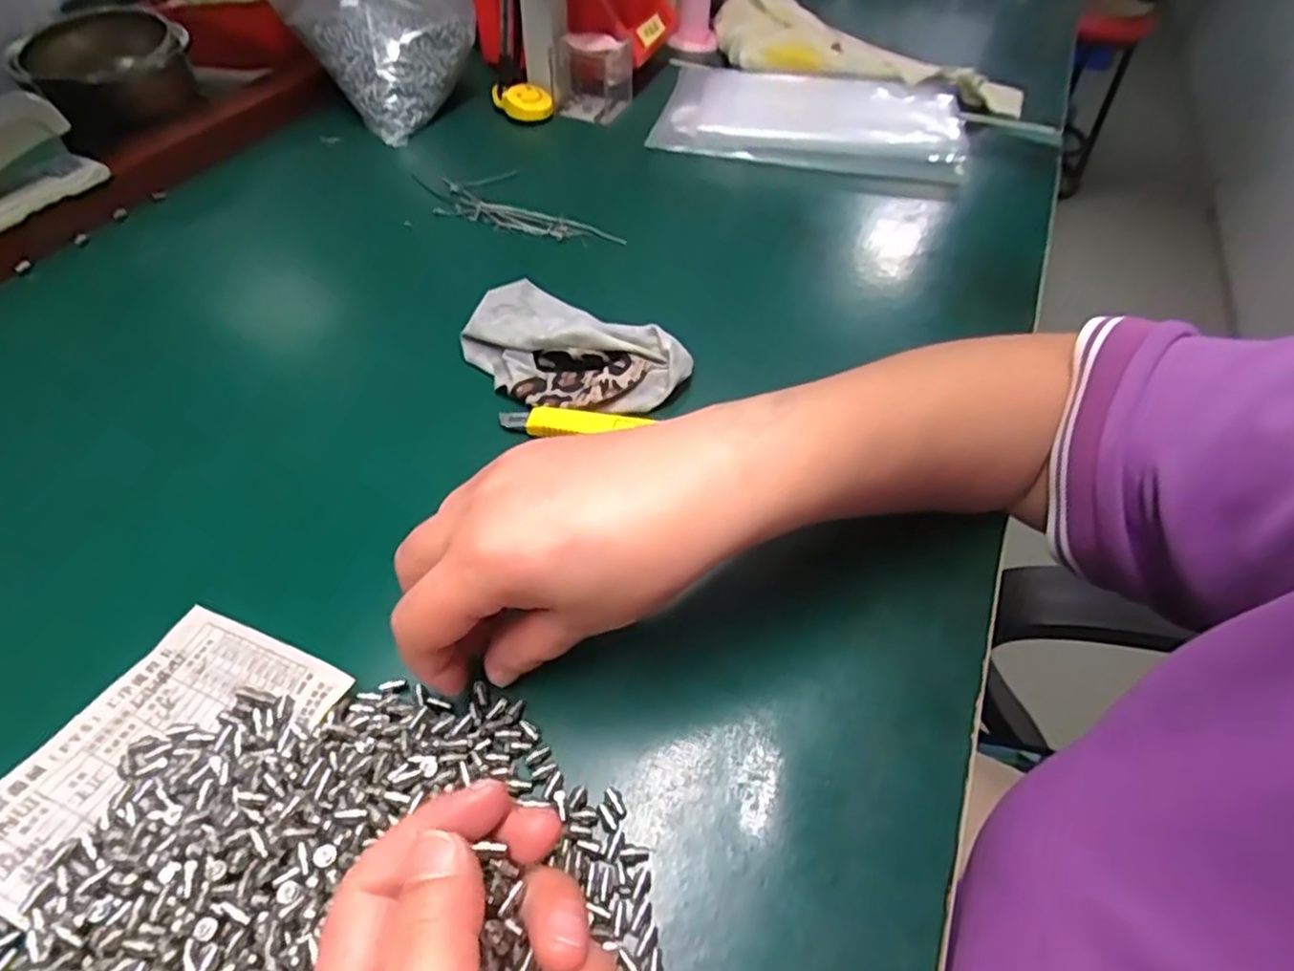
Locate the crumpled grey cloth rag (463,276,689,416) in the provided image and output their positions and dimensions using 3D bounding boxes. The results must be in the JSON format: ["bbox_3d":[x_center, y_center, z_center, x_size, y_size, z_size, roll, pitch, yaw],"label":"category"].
[{"bbox_3d":[-0.043,-0.077,0.387,0.120,0.023,0.077,31,55,22],"label":"crumpled grey cloth rag"}]

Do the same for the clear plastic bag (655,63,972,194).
[{"bbox_3d":[0.143,-0.334,0.616,0.264,0.031,0.189,14,50,9],"label":"clear plastic bag"}]

